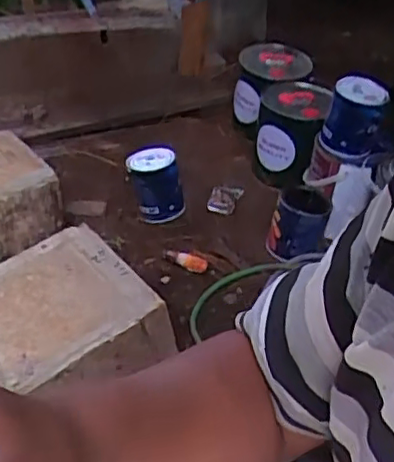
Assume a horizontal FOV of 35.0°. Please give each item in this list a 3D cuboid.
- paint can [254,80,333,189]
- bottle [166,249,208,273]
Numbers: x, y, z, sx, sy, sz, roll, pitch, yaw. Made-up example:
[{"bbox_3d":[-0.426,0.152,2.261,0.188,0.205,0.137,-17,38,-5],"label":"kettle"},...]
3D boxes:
[{"bbox_3d":[0.214,-0.226,1.441,0.143,0.206,0.189,11,42,8],"label":"paint can"},{"bbox_3d":[-0.017,0.056,1.229,0.081,0.024,0.028,17,43,15],"label":"bottle"}]

